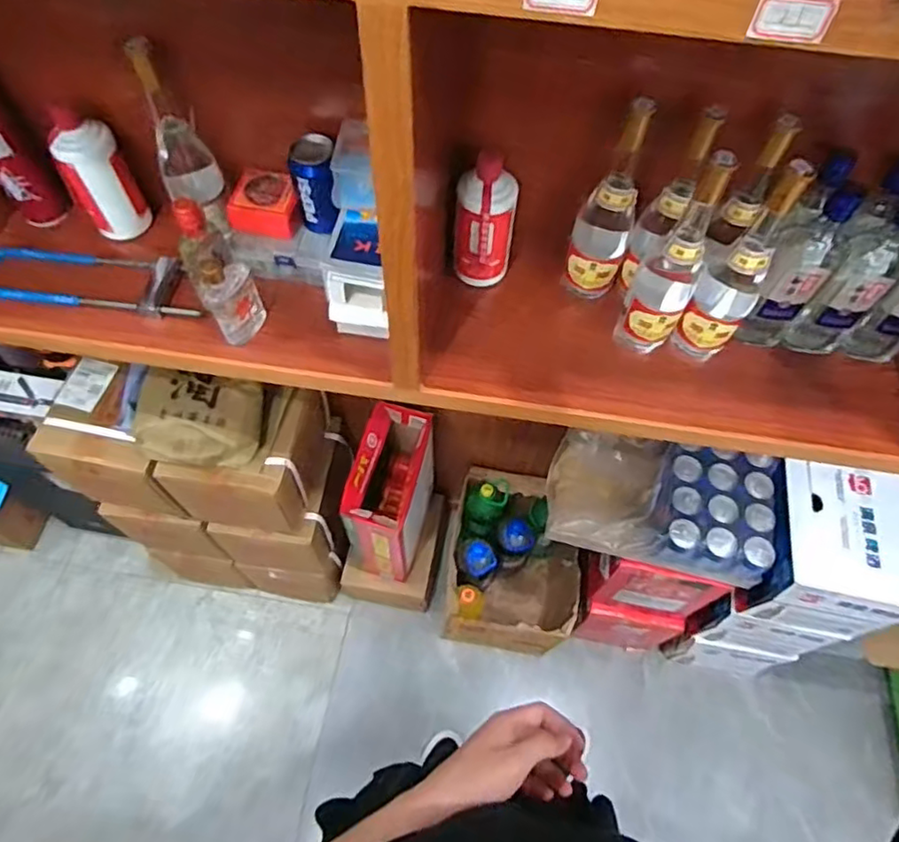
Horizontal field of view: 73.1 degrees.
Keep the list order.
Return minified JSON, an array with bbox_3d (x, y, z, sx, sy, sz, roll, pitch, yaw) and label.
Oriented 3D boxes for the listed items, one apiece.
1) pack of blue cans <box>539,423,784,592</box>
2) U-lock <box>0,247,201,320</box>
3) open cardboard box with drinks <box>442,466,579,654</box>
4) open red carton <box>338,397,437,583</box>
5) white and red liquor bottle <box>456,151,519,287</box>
[{"bbox_3d":[0.402,0.158,1.166,0.405,0.109,0.235,12,61,5],"label":"pack of blue cans"},{"bbox_3d":[-0.501,-0.194,0.848,0.333,0.046,0.118,11,61,5],"label":"U-lock"},{"bbox_3d":[0.158,0.383,1.560,0.289,0.333,0.392,6,61,2],"label":"open cardboard box with drinks"},{"bbox_3d":[-0.130,0.171,1.395,0.141,0.375,0.290,11,61,5],"label":"open red carton"},{"bbox_3d":[0.044,-0.251,0.791,0.071,0.174,0.063,20,62,9],"label":"white and red liquor bottle"}]

